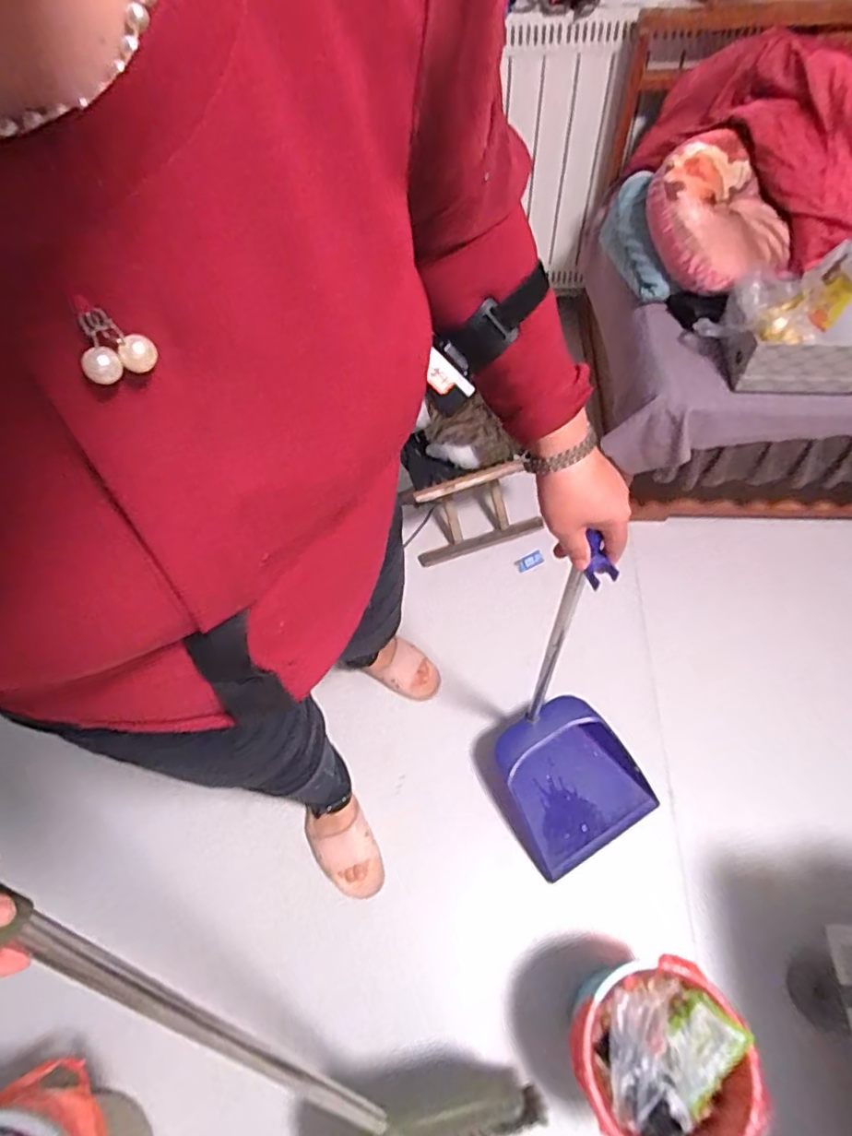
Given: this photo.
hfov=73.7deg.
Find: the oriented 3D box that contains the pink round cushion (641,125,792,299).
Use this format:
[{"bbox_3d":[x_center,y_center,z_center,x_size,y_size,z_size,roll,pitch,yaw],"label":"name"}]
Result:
[{"bbox_3d":[0.583,-0.705,1.153,0.234,0.120,0.333,-24,81,-5],"label":"pink round cushion"}]

